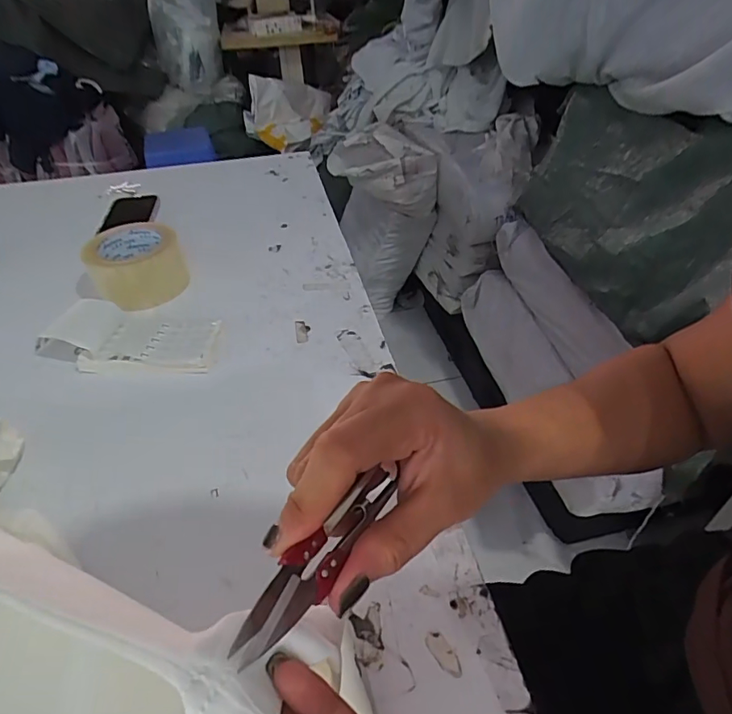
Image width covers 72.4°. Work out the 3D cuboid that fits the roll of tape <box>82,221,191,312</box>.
[{"bbox_3d":[-0.290,-0.120,0.636,0.110,0.060,0.096,-17,44,-19],"label":"roll of tape"}]

